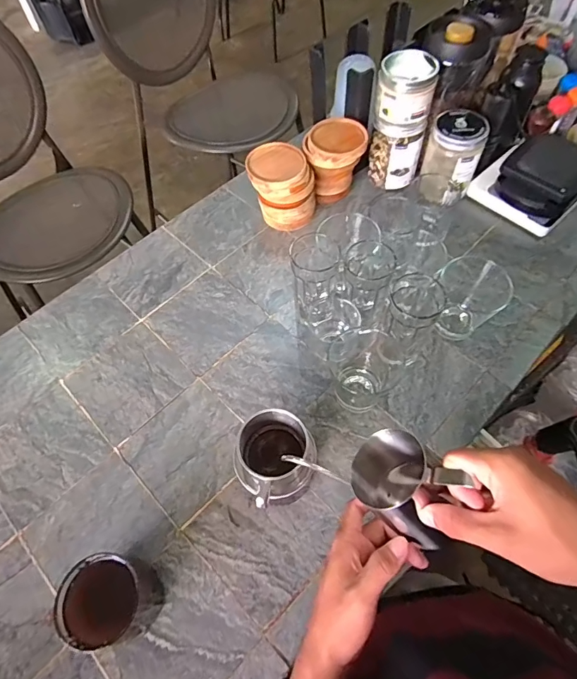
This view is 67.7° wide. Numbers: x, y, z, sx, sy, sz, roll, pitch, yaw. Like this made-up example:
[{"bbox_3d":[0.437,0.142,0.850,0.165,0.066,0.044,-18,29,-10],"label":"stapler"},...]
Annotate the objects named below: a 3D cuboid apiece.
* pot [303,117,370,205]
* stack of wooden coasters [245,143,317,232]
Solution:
[{"bbox_3d":[0.082,-0.314,0.777,0.099,0.119,0.092,11,61,9],"label":"pot"},{"bbox_3d":[-0.010,-0.268,0.768,0.113,0.110,0.097,10,61,9],"label":"stack of wooden coasters"}]

